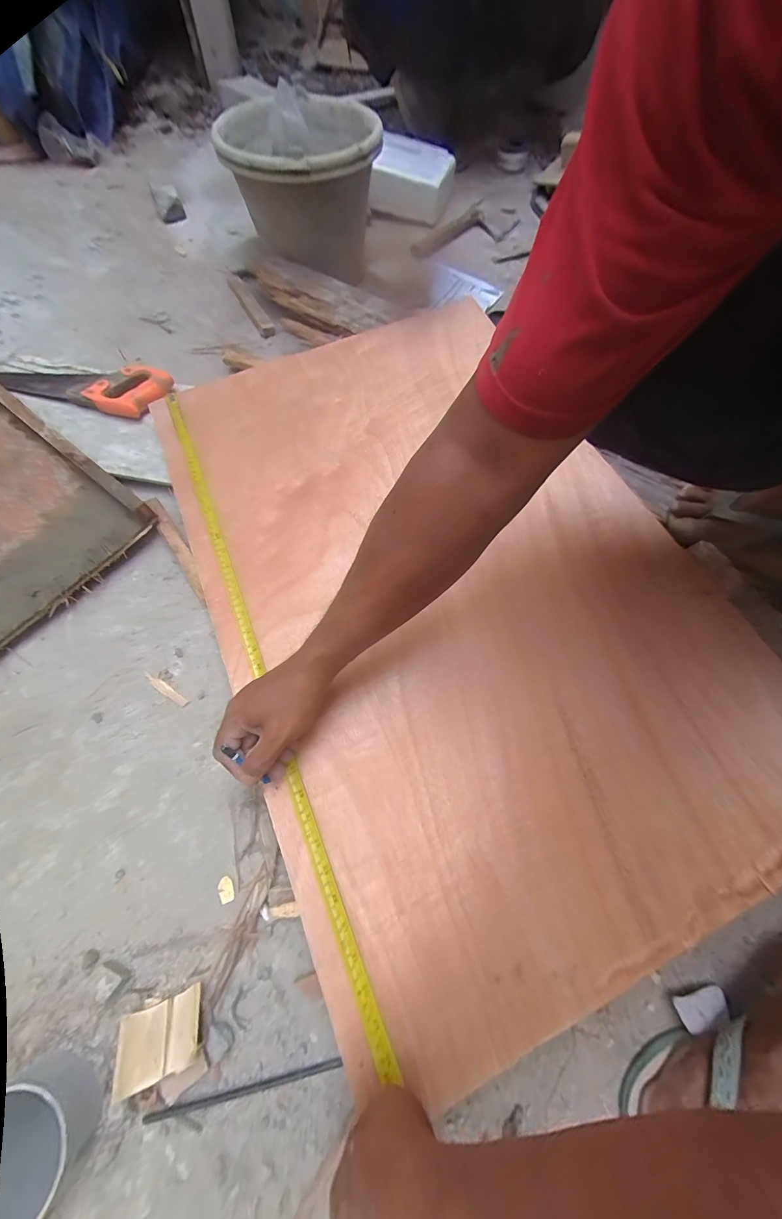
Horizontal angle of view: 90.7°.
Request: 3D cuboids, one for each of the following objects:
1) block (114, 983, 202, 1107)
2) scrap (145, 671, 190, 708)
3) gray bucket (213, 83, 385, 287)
[{"bbox_3d":[-0.210,0.391,0.351,0.071,0.008,0.052,-20,41,-10],"label":"block"},{"bbox_3d":[-0.294,0.104,0.503,0.075,0.005,0.013,31,69,13],"label":"scrap"},{"bbox_3d":[-0.151,-0.791,0.754,0.260,0.213,0.283,6,66,3],"label":"gray bucket"}]

